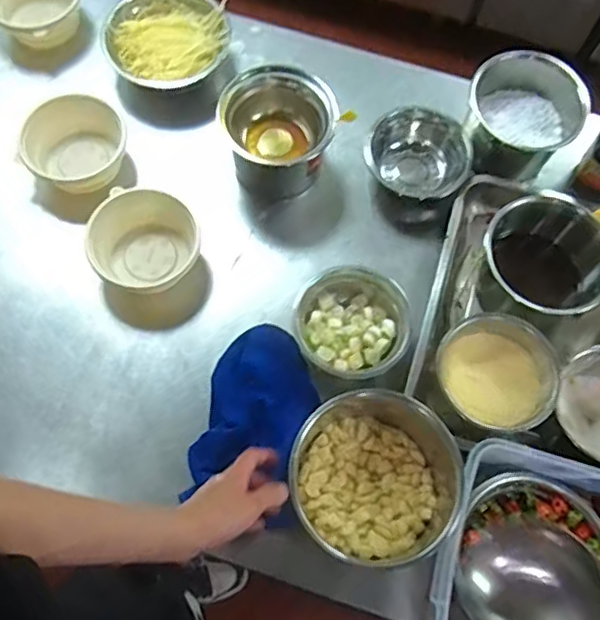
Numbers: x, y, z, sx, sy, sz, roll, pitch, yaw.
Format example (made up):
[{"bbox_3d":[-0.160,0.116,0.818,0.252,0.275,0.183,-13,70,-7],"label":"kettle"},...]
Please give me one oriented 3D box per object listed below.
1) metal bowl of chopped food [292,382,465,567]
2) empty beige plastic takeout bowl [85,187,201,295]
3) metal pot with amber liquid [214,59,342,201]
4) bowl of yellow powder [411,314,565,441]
[{"bbox_3d":[0.087,0.184,0.700,0.192,0.089,0.179,-32,73,-14],"label":"metal bowl of chopped food"},{"bbox_3d":[-0.206,-0.091,0.837,0.144,0.057,0.141,1,68,-2],"label":"empty beige plastic takeout bowl"},{"bbox_3d":[-0.030,-0.248,0.875,0.147,0.126,0.139,1,68,-2],"label":"metal pot with amber liquid"},{"bbox_3d":[0.228,0.088,0.766,0.150,0.080,0.139,-32,73,-14],"label":"bowl of yellow powder"}]

